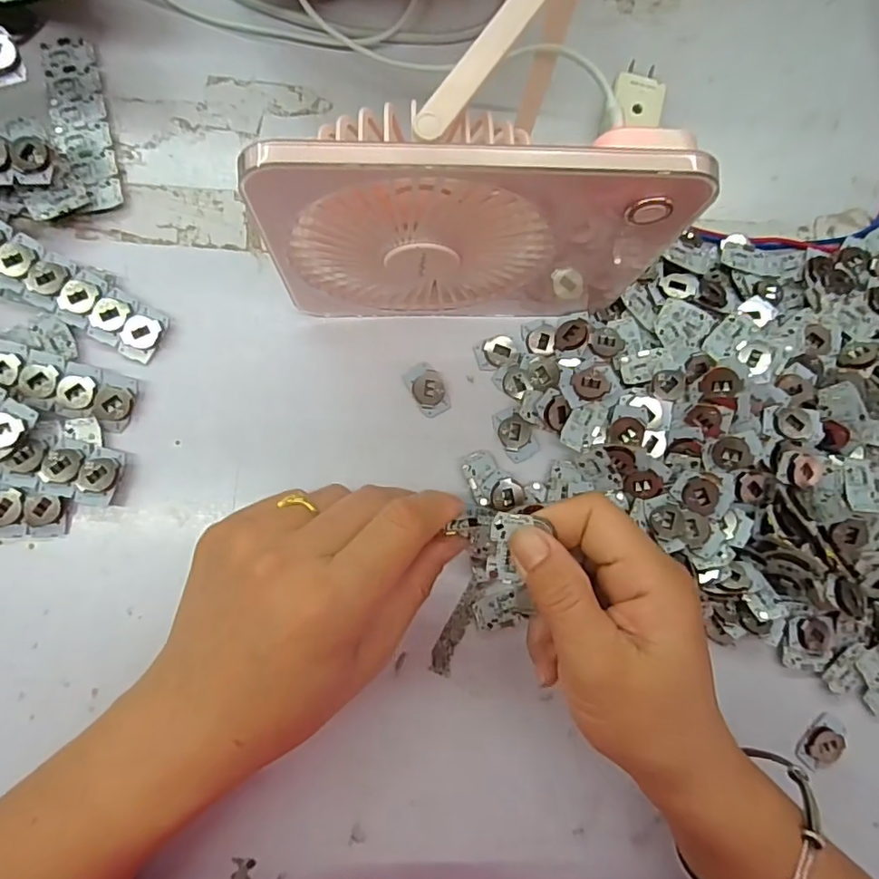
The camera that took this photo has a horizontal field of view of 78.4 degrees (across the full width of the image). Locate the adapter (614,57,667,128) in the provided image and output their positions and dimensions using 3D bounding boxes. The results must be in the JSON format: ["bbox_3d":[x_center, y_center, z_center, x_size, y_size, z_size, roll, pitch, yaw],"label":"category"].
[{"bbox_3d":[0.120,-0.211,0.332,0.030,0.019,0.049,12,81,-3],"label":"adapter"}]

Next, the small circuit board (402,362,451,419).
[{"bbox_3d":[-0.006,-0.029,0.307,0.019,0.005,0.031,-28,85,-8],"label":"small circuit board"}]

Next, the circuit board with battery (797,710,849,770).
[{"bbox_3d":[0.208,0.165,0.293,0.019,0.005,0.029,40,81,2],"label":"circuit board with battery"}]

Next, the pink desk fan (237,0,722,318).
[{"bbox_3d":[0.023,-0.112,0.250,0.196,0.141,0.079,0,82,-5],"label":"pink desk fan"}]

